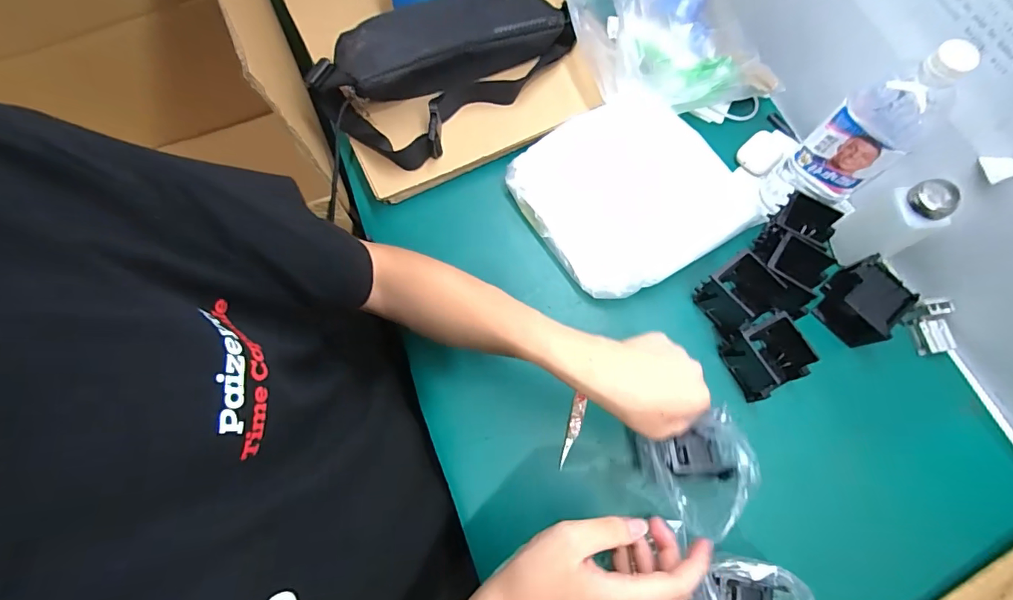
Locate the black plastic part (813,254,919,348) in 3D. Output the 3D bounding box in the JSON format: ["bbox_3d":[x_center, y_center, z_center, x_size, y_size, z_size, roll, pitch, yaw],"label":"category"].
[{"bbox_3d":[0.400,0.005,0.506,0.072,0.060,0.074,42,79,12],"label":"black plastic part"}]

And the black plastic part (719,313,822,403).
[{"bbox_3d":[0.281,0.060,0.480,0.060,0.069,0.075,-27,75,-7],"label":"black plastic part"}]

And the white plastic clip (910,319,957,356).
[{"bbox_3d":[0.487,0.042,0.508,0.029,0.019,0.036,-7,73,-1],"label":"white plastic clip"}]

